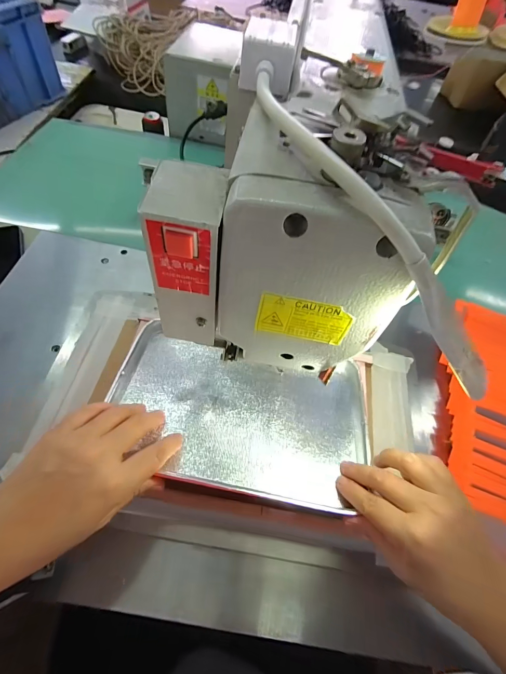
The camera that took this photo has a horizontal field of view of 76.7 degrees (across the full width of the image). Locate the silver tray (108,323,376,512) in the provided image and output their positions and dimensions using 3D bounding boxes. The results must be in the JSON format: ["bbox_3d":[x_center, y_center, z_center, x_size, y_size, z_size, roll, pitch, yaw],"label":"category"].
[{"bbox_3d":[-0.010,0.076,0.338,0.259,0.029,0.161,8,55,1],"label":"silver tray"}]

